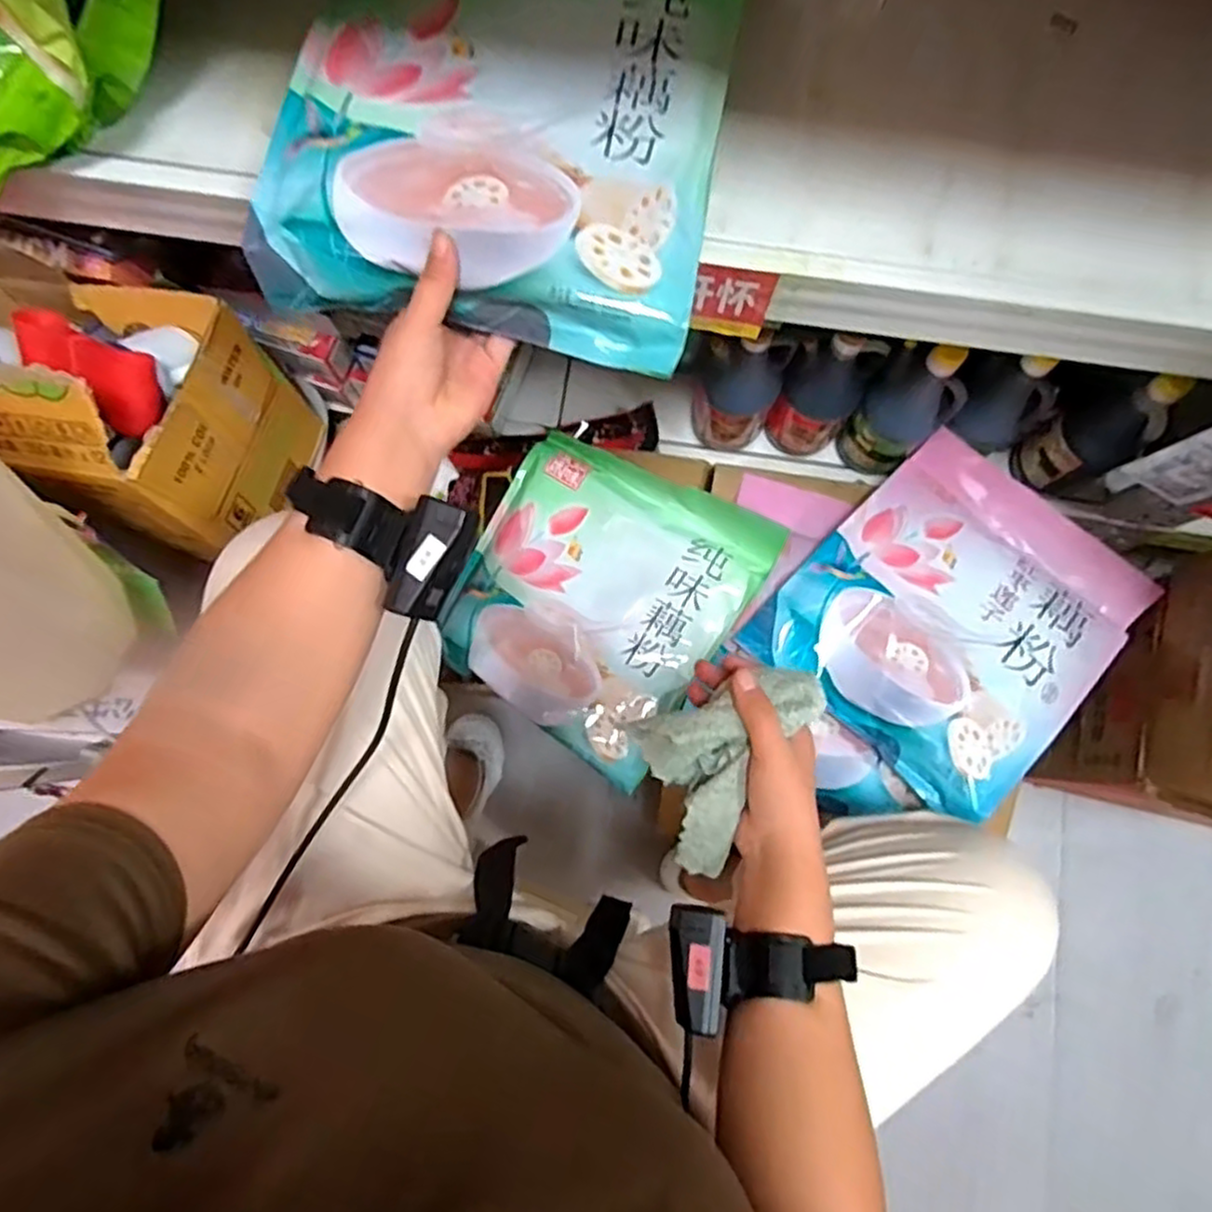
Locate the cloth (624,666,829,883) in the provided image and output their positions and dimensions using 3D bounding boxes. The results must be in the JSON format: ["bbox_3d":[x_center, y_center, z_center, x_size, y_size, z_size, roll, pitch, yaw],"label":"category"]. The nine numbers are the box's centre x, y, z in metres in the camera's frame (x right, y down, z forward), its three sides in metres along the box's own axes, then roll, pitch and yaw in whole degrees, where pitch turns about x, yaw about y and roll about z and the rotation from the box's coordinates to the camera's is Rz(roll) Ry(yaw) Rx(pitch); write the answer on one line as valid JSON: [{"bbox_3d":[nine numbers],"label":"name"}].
[{"bbox_3d":[0.096,0.111,0.495,0.129,0.039,0.109,-23,81,-4],"label":"cloth"}]

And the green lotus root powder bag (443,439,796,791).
[{"bbox_3d":[-0.012,-0.013,0.775,0.285,0.071,0.299,32,81,6],"label":"green lotus root powder bag"}]

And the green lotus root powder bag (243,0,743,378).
[{"bbox_3d":[-0.061,-0.338,0.482,0.272,0.034,0.329,11,80,2],"label":"green lotus root powder bag"}]

